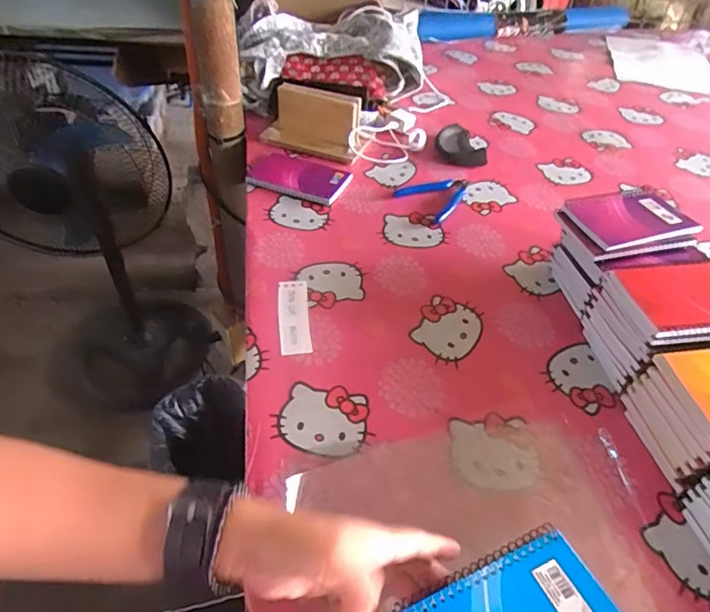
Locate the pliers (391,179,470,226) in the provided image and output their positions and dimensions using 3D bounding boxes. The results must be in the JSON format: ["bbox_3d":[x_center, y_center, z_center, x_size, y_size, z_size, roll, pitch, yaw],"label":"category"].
[{"bbox_3d":[0.122,-0.157,0.714,0.109,0.007,0.084,-29,54,-28],"label":"pliers"}]

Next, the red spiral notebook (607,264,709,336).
[{"bbox_3d":[0.321,-0.006,0.475,0.130,0.014,0.081,-4,47,-8],"label":"red spiral notebook"}]

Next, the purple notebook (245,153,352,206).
[{"bbox_3d":[-0.084,-0.186,0.730,0.141,0.013,0.087,18,48,13],"label":"purple notebook"}]

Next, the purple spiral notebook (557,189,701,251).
[{"bbox_3d":[0.310,-0.101,0.571,0.135,0.010,0.091,-9,48,-13],"label":"purple spiral notebook"}]

